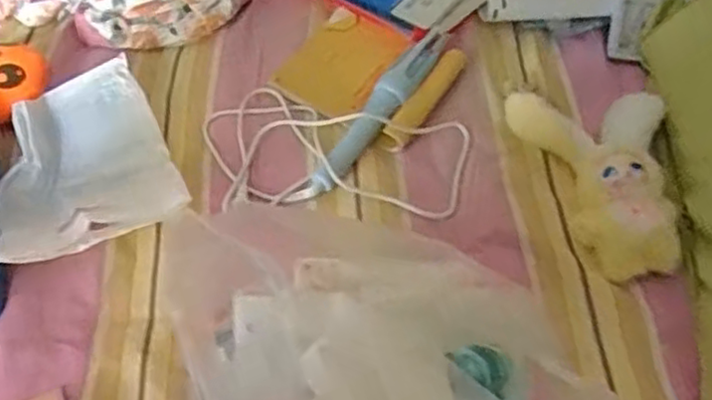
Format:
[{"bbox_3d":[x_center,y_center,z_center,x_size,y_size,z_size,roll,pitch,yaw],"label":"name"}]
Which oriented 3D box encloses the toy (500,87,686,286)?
[{"bbox_3d":[0.319,-0.043,0.831,0.185,0.065,0.266,-12,55,-7],"label":"toy"}]

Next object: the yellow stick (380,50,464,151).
[{"bbox_3d":[0.093,-0.137,0.920,0.031,0.021,0.191,28,60,20],"label":"yellow stick"}]

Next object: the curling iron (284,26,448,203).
[{"bbox_3d":[0.035,-0.124,0.897,0.049,0.039,0.334,29,60,21],"label":"curling iron"}]

